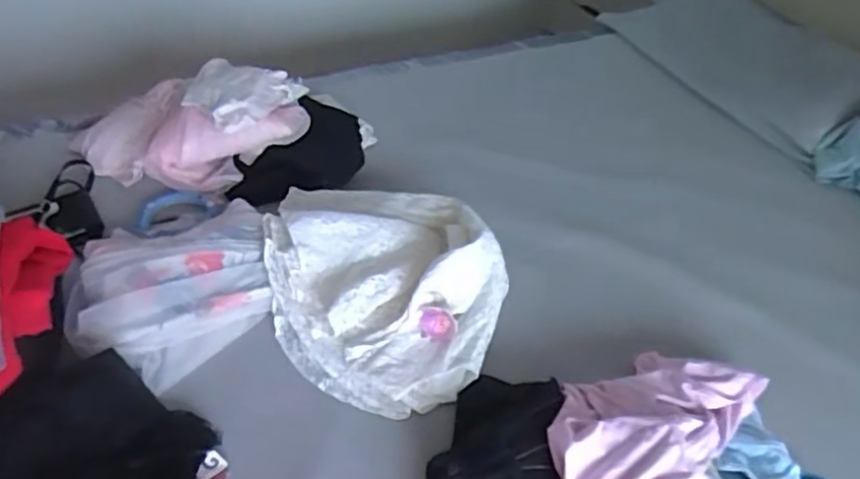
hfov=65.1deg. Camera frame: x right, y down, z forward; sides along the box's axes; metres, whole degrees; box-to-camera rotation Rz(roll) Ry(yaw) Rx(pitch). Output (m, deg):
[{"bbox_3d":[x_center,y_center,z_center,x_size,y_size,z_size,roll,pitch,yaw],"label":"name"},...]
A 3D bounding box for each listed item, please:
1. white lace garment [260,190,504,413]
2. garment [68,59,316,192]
[{"bbox_3d":[-0.084,0.046,1.026,0.331,0.104,0.452,-24,50,-26],"label":"white lace garment"},{"bbox_3d":[-0.446,-0.231,1.237,0.439,0.150,0.245,4,44,0],"label":"garment"}]

